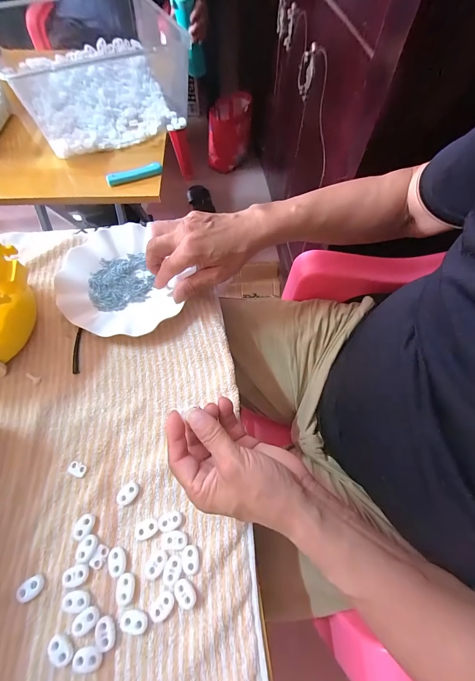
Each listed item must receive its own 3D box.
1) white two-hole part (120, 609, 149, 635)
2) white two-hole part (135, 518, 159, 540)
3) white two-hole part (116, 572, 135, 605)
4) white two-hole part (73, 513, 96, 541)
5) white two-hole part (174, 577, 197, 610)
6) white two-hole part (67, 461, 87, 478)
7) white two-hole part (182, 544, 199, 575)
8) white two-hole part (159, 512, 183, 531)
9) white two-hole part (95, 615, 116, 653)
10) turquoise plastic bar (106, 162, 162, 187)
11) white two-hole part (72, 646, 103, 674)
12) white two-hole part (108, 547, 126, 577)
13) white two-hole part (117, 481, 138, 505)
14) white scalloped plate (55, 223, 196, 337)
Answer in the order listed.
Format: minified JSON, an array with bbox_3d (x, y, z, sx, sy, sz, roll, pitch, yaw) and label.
[{"bbox_3d":[-0.089,0.242,0.251,0.023,0.004,0.015,6,63,4],"label":"white two-hole part"},{"bbox_3d":[-0.088,0.183,0.282,0.023,0.004,0.015,-21,64,-10],"label":"white two-hole part"},{"bbox_3d":[-0.100,0.222,0.261,0.016,0.004,0.021,-1,63,0],"label":"white two-hole part"},{"bbox_3d":[-0.148,0.180,0.282,0.016,0.004,0.022,28,67,14],"label":"white two-hole part"},{"bbox_3d":[-0.047,0.225,0.258,0.015,0.007,0.022,-39,69,-17],"label":"white two-hole part"},{"bbox_3d":[-0.168,0.135,0.306,0.019,0.004,0.013,23,65,12],"label":"white two-hole part"},{"bbox_3d":[-0.044,0.204,0.270,0.015,0.004,0.022,-14,63,-6],"label":"white two-hole part"},{"bbox_3d":[-0.066,0.177,0.284,0.022,0.004,0.015,-15,64,-7],"label":"white two-hole part"},{"bbox_3d":[-0.112,0.248,0.246,0.015,0.004,0.022,-14,63,-6],"label":"white two-hole part"},{"bbox_3d":[-0.185,-0.301,0.528,0.100,0.018,0.016,-25,65,-11],"label":"turquoise plastic bar"},{"bbox_3d":[-0.123,0.263,0.240,0.022,0.006,0.016,-8,63,-3],"label":"white two-hole part"},{"bbox_3d":[-0.112,0.205,0.270,0.014,0.004,0.022,-20,64,-9],"label":"white two-hole part"},{"bbox_3d":[-0.111,0.155,0.295,0.015,0.006,0.022,40,70,19],"label":"white two-hole part"},{"bbox_3d":[-0.161,-0.084,0.407,0.174,0.026,0.164,0,63,1],"label":"white scalloped plate"}]

